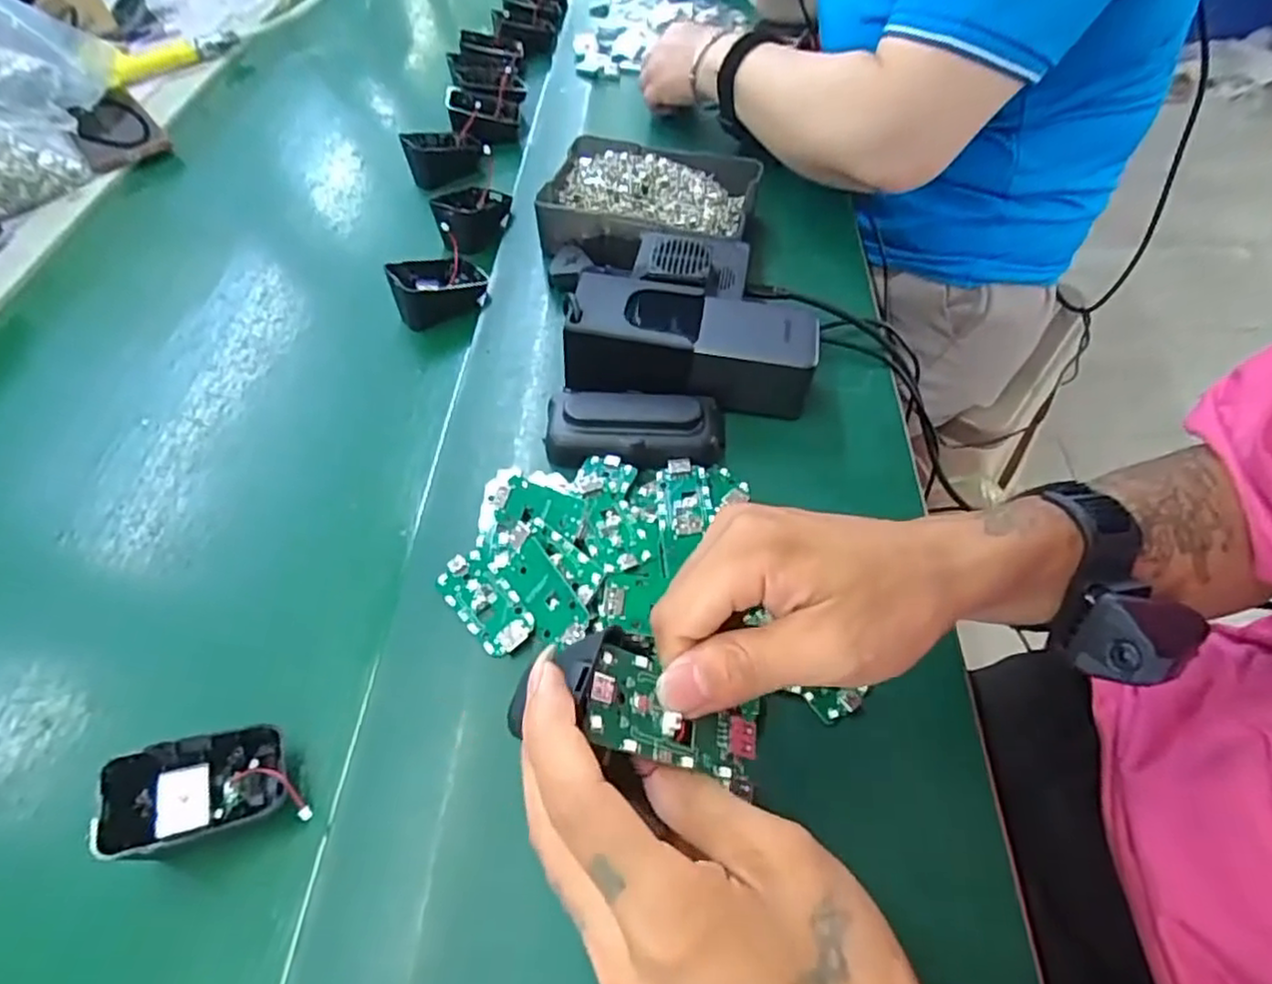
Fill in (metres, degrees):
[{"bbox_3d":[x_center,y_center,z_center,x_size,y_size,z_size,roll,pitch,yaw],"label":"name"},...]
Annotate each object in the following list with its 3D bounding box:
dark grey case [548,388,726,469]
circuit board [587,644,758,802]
[{"bbox_3d":[0.000,-0.040,0.420,0.107,0.029,0.044,1,54,3],"label":"dark grey case"},{"bbox_3d":[0.013,0.075,0.226,0.062,0.006,0.031,26,54,-18],"label":"circuit board"}]

